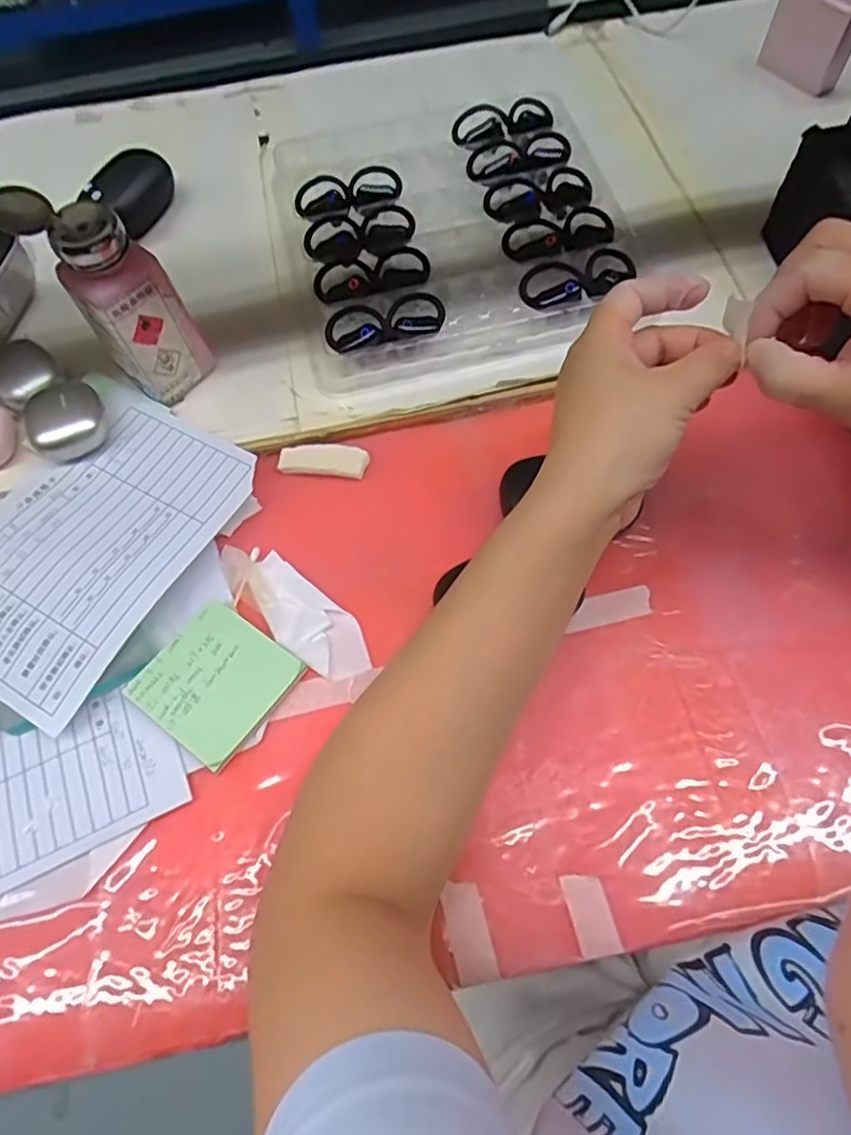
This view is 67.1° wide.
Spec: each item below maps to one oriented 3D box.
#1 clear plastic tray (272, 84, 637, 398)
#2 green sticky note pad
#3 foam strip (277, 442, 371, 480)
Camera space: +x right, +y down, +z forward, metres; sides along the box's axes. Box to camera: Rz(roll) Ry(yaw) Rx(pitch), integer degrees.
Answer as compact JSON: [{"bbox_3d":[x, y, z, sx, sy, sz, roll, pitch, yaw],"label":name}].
[{"bbox_3d":[0.014,-0.264,0.505,0.241,0.038,0.267,-10,63,-2],"label":"clear plastic tray"},{"bbox_3d":[-0.124,0.066,0.379,0.076,0.012,0.076,32,69,18],"label":"green sticky note pad"},{"bbox_3d":[-0.072,-0.077,0.455,0.063,0.005,0.023,7,63,7],"label":"foam strip"}]

